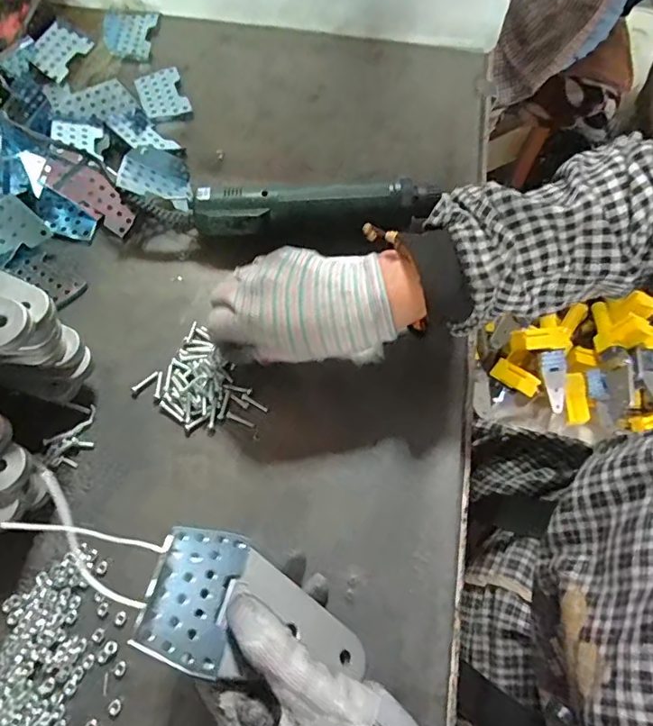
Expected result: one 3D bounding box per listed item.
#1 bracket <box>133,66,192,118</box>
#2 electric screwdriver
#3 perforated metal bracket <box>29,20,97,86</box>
[{"bbox_3d":[-0.170,-0.281,0.530,0.046,0.004,0.069,-18,67,-9],"label":"bracket"},{"bbox_3d":[-0.007,-0.129,0.440,0.208,0.044,0.040,-7,66,-4],"label":"electric screwdriver"},{"bbox_3d":[-0.291,-0.339,0.554,0.046,0.007,0.066,29,69,-8],"label":"perforated metal bracket"}]

